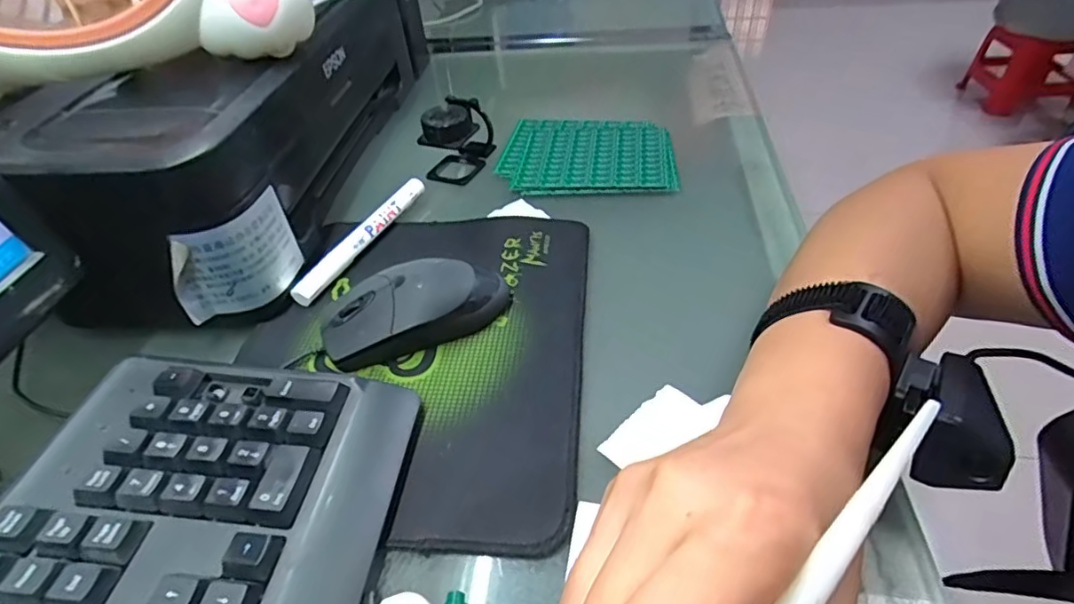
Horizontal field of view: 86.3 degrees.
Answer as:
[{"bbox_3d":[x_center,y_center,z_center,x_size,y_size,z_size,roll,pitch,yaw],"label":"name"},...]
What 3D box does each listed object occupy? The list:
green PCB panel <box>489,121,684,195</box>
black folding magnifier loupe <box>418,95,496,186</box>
[{"bbox_3d":[0.043,-0.131,0.501,0.145,0.009,0.115,-1,42,6],"label":"green PCB panel"},{"bbox_3d":[-0.068,-0.143,0.491,0.040,0.062,0.068,18,47,24],"label":"black folding magnifier loupe"}]

